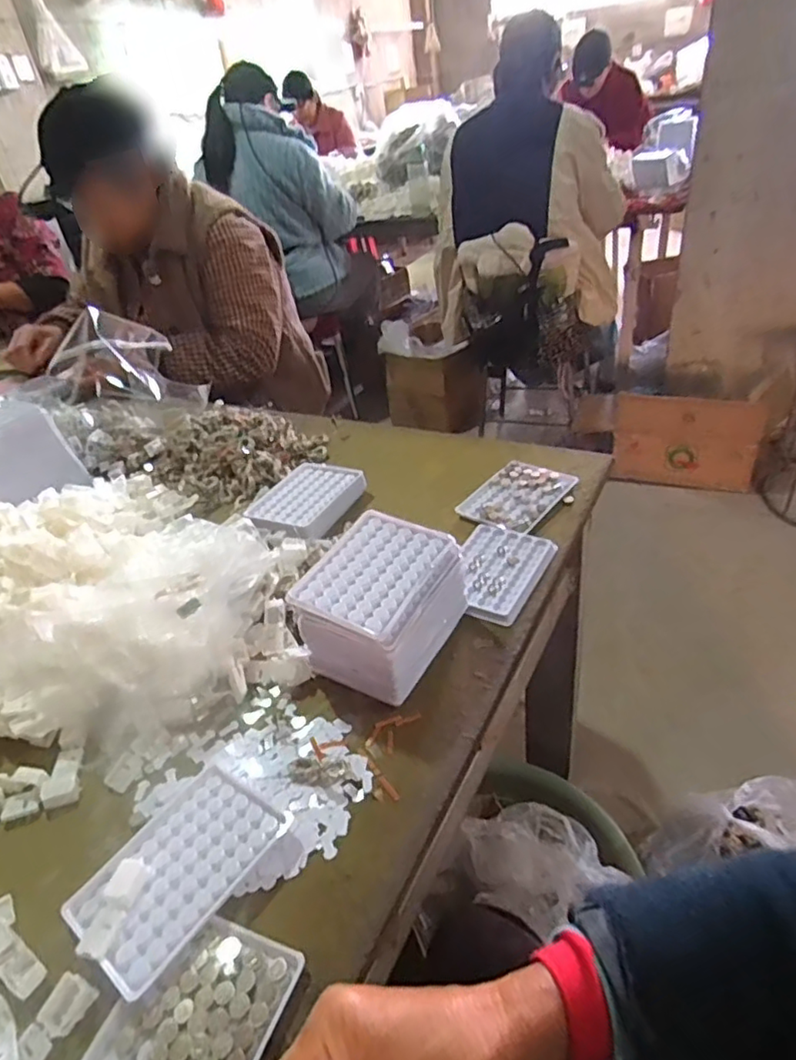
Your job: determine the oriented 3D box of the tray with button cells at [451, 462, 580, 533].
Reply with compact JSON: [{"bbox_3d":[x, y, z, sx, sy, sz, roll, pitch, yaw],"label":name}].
[{"bbox_3d":[0.135,-0.041,0.717,0.095,0.009,0.121,20,45,35],"label":"tray with button cells"}]

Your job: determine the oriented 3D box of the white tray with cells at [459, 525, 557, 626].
[{"bbox_3d":[0.097,0.040,0.620,0.091,0.013,0.127,14,42,27],"label":"white tray with cells"}]

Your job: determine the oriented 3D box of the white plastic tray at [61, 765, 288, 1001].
[{"bbox_3d":[-0.147,0.219,0.410,0.088,0.011,0.126,21,45,33],"label":"white plastic tray"}]

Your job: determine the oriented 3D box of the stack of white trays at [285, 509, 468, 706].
[{"bbox_3d":[-0.011,0.065,0.539,0.105,0.086,0.134,13,43,29],"label":"stack of white trays"}]

